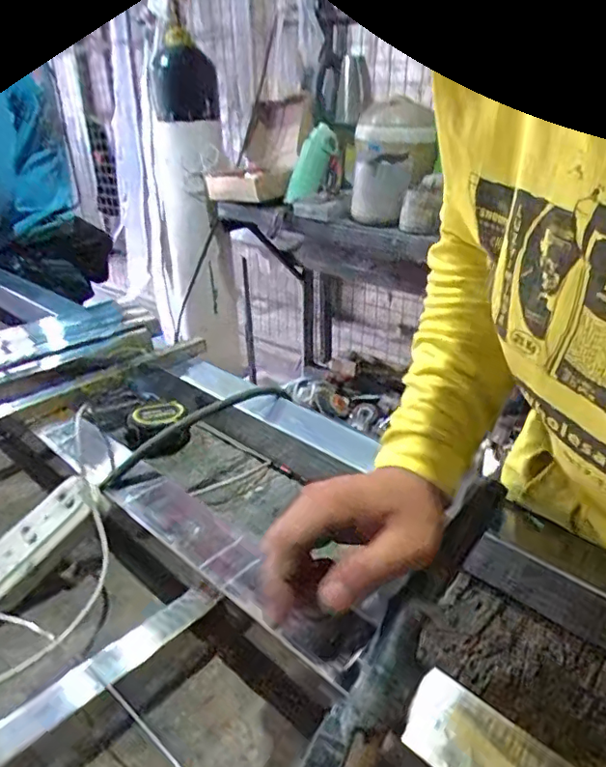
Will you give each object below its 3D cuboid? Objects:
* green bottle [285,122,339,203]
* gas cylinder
[{"bbox_3d":[0.027,-0.614,1.568,0.073,0.243,0.074,21,-8,36],"label":"green bottle"},{"bbox_3d":[-0.355,-0.505,1.900,0.247,1.044,0.269,-4,29,-8],"label":"gas cylinder"}]

